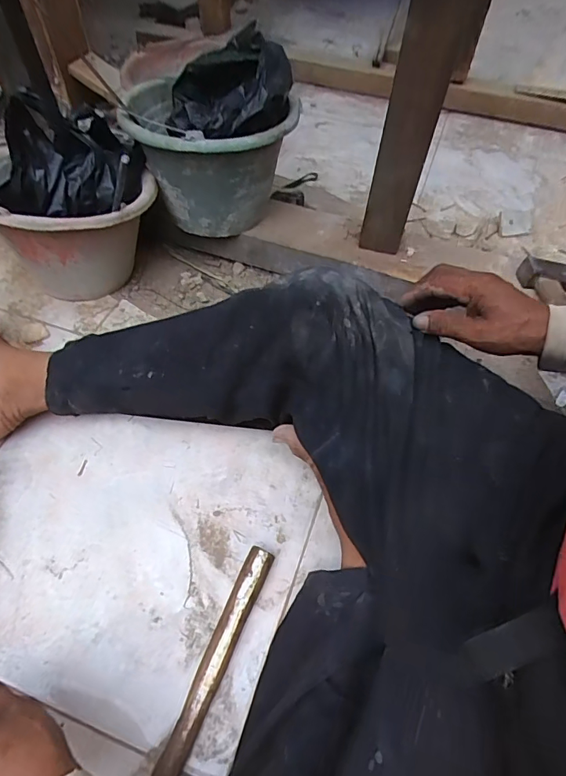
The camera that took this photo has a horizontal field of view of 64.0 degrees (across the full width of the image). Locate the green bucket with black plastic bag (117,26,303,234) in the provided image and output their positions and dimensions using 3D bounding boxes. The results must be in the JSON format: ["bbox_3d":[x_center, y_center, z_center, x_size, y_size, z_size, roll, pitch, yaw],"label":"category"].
[{"bbox_3d":[-0.105,-0.370,0.670,0.230,0.215,0.227,-6,55,-6],"label":"green bucket with black plastic bag"}]

